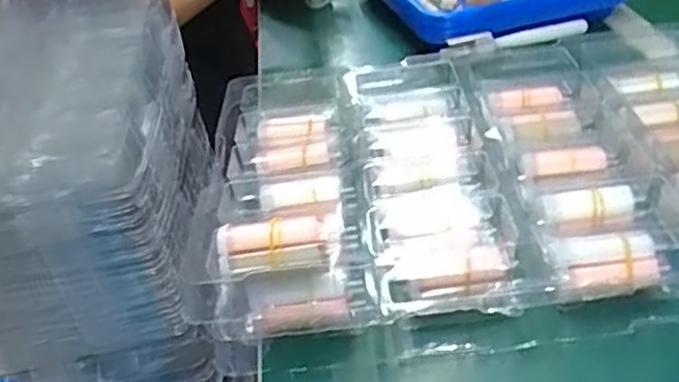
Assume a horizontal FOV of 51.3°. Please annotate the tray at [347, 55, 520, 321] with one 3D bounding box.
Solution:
[{"bbox_3d":[0.062,-0.024,0.534,0.090,0.032,0.299,-7,33,1],"label":"tray"}]

